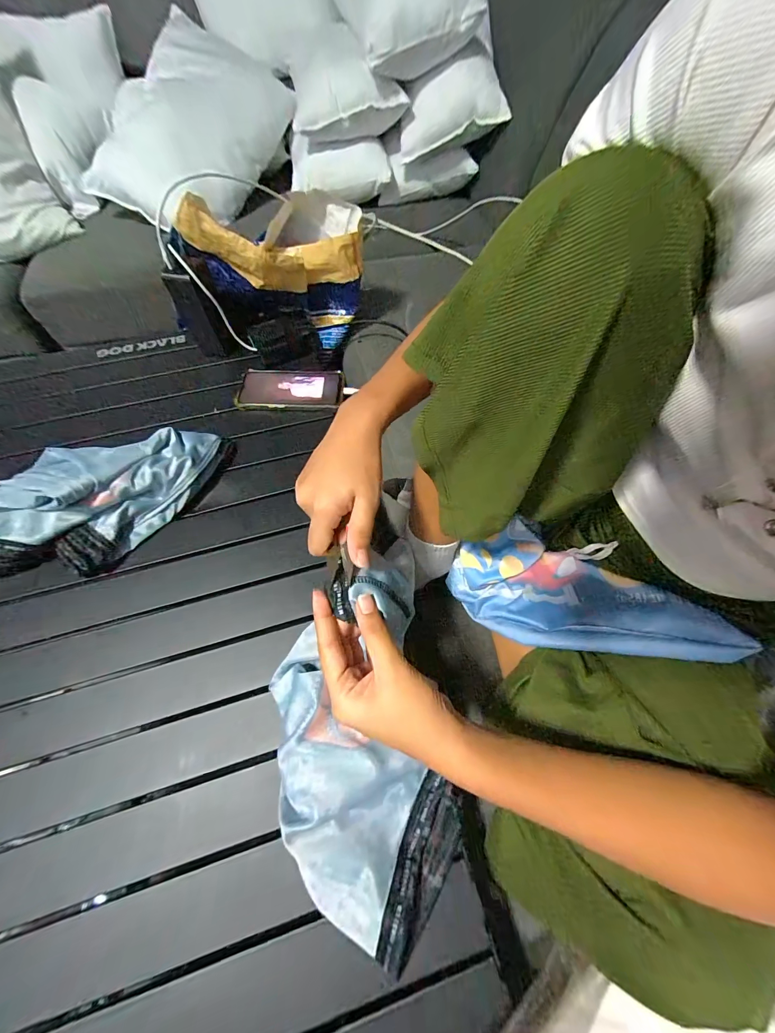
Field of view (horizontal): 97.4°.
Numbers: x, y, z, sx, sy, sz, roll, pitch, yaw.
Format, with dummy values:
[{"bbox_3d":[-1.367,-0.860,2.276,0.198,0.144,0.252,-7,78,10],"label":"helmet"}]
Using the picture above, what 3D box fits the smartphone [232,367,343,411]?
[{"bbox_3d":[-0.154,-0.207,0.546,0.162,0.009,0.082,-2,66,-3],"label":"smartphone"}]

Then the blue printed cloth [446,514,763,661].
[{"bbox_3d":[0.206,0.081,0.380,0.284,0.066,0.148,14,57,38],"label":"blue printed cloth"}]

